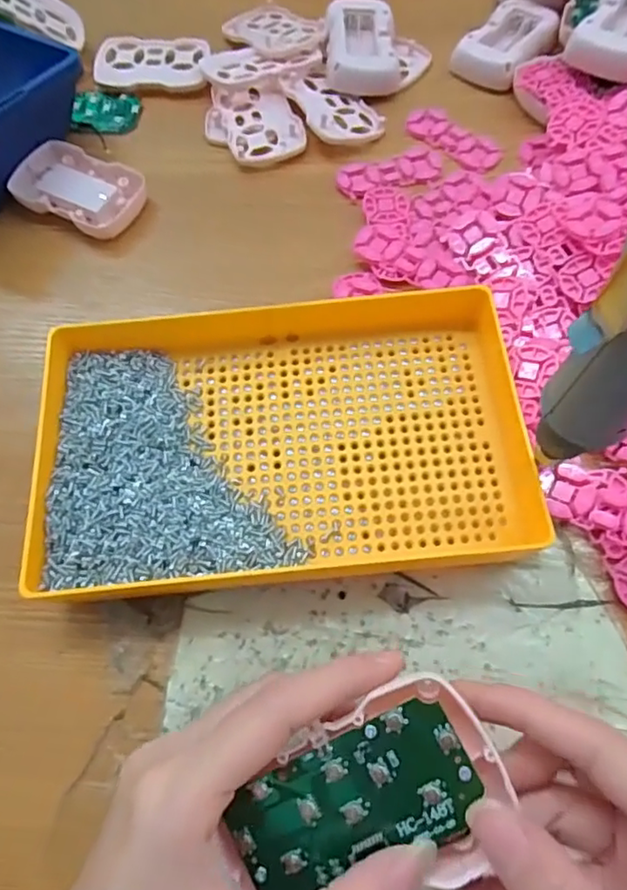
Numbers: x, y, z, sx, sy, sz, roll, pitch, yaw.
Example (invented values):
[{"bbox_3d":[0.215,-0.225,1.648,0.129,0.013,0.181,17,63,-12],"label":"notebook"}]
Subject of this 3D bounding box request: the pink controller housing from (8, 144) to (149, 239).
[{"bbox_3d":[-0.163,-0.176,0.399,0.089,0.015,0.054,25,71,13],"label":"pink controller housing"}]

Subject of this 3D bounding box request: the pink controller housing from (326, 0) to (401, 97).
[{"bbox_3d":[0.035,-0.299,0.432,0.052,0.022,0.077,-6,67,1],"label":"pink controller housing"}]

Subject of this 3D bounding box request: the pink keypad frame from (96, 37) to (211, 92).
[{"bbox_3d":[-0.124,-0.296,0.446,0.086,0.009,0.053,2,68,4],"label":"pink keypad frame"}]

